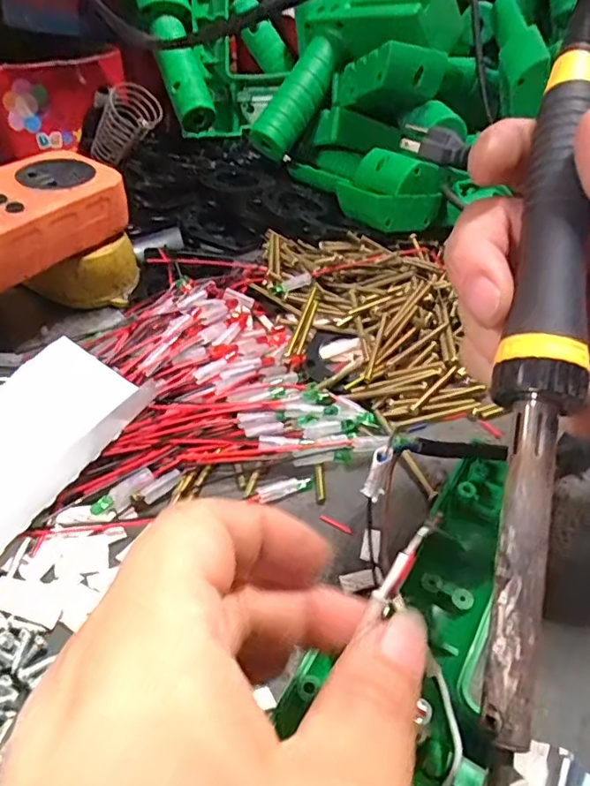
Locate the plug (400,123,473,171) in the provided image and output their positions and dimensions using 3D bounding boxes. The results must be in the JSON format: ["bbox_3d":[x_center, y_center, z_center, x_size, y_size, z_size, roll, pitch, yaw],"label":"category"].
[{"bbox_3d":[0.094,-0.170,0.391,0.019,0.024,0.054,-32,54,-33],"label":"plug"}]

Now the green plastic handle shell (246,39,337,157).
[{"bbox_3d":[0.003,-0.229,0.433,0.030,0.027,0.094,31,88,23],"label":"green plastic handle shell"}]

